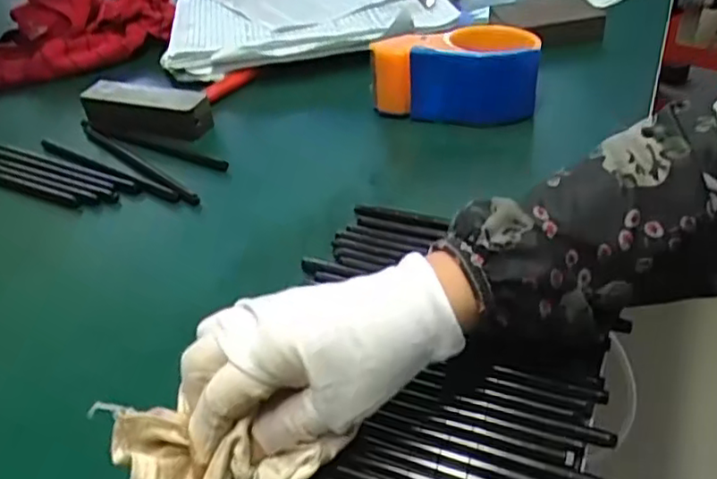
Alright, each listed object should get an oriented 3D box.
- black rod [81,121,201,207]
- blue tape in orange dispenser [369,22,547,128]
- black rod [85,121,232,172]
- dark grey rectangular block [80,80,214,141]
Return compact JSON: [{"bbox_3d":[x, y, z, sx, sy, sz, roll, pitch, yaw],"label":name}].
[{"bbox_3d":[-0.186,-0.068,0.535,0.014,0.007,0.180,-36,47,-29],"label":"black rod"},{"bbox_3d":[0.082,-0.142,0.536,0.132,0.062,0.077,7,42,17],"label":"blue tape in orange dispenser"},{"bbox_3d":[-0.175,-0.081,0.550,0.162,0.007,0.013,19,47,29],"label":"black rod"},{"bbox_3d":[-0.189,-0.115,0.572,0.122,0.033,0.040,11,43,21],"label":"dark grey rectangular block"}]

